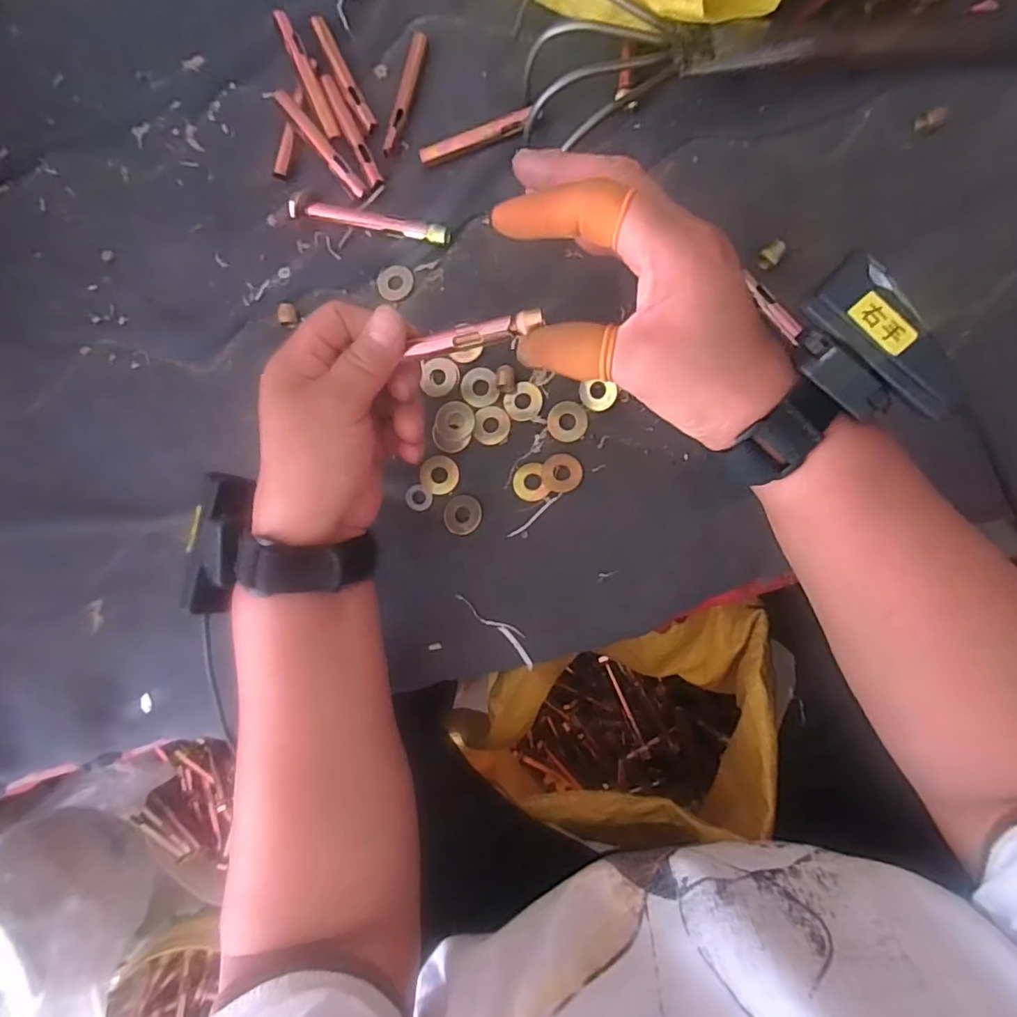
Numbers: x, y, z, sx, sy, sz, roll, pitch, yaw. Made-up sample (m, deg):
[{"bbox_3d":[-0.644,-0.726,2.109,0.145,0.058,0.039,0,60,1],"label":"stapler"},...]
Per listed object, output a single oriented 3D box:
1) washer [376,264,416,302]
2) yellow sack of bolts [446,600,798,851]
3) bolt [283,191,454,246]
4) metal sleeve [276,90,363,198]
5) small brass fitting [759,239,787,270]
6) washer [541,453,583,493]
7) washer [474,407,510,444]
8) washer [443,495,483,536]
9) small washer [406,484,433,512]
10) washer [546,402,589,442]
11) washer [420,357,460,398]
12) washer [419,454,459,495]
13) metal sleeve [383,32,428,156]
[{"bbox_3d":[-0.075,-0.150,0.370,0.024,0.004,0.025,32,91,8],"label":"washer"},{"bbox_3d":[0.086,0.193,0.518,0.246,0.207,0.205,-1,87,5],"label":"yellow sack of bolts"},{"bbox_3d":[-0.091,-0.188,0.367,0.107,0.012,0.016,17,89,8],"label":"bolt"},{"bbox_3d":[-0.125,-0.244,0.371,0.012,0.012,0.084,-37,83,4],"label":"metal sleeve"},{"bbox_3d":[0.156,-0.151,0.331,0.011,0.008,0.017,33,91,8],"label":"small brass fitting"},{"bbox_3d":[0.032,-0.021,0.339,0.024,0.004,0.023,0,86,7],"label":"washer"},{"bbox_3d":[-0.011,-0.052,0.349,0.023,0.004,0.024,0,86,7],"label":"washer"},{"bbox_3d":[-0.029,0.004,0.345,0.024,0.004,0.024,0,86,7],"label":"washer"},{"bbox_3d":[-0.057,-0.006,0.353,0.017,0.004,0.016,0,86,7],"label":"small washer"},{"bbox_3d":[0.036,-0.053,0.344,0.024,0.004,0.025,0,86,7],"label":"washer"},{"bbox_3d":[-0.043,-0.083,0.352,0.023,0.005,0.025,7,87,8],"label":"washer"},{"bbox_3d":[-0.044,-0.021,0.350,0.025,0.004,0.024,0,86,7],"label":"washer"},{"bbox_3d":[-0.069,-0.275,0.372,0.011,0.008,0.082,17,88,8],"label":"metal sleeve"}]

